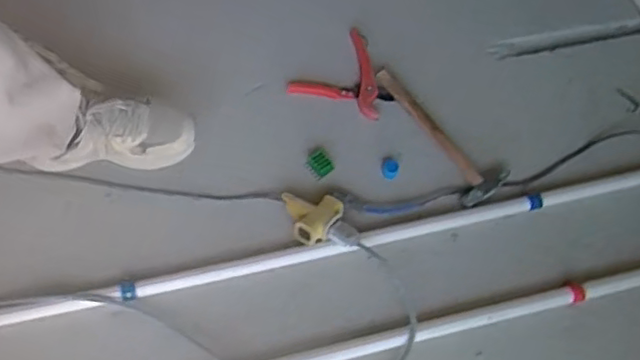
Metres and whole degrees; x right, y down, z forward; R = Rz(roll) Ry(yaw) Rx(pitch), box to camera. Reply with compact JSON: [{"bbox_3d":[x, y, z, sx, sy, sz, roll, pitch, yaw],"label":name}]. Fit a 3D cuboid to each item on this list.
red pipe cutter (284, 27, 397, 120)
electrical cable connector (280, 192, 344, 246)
[{"bbox_3d":[0.066,-0.191,1.171,0.167,0.017,0.201,38,64,17],"label":"red pipe cutter"},{"bbox_3d":[-0.014,0.066,1.010,0.096,0.048,0.081,4,60,-2],"label":"electrical cable connector"}]

